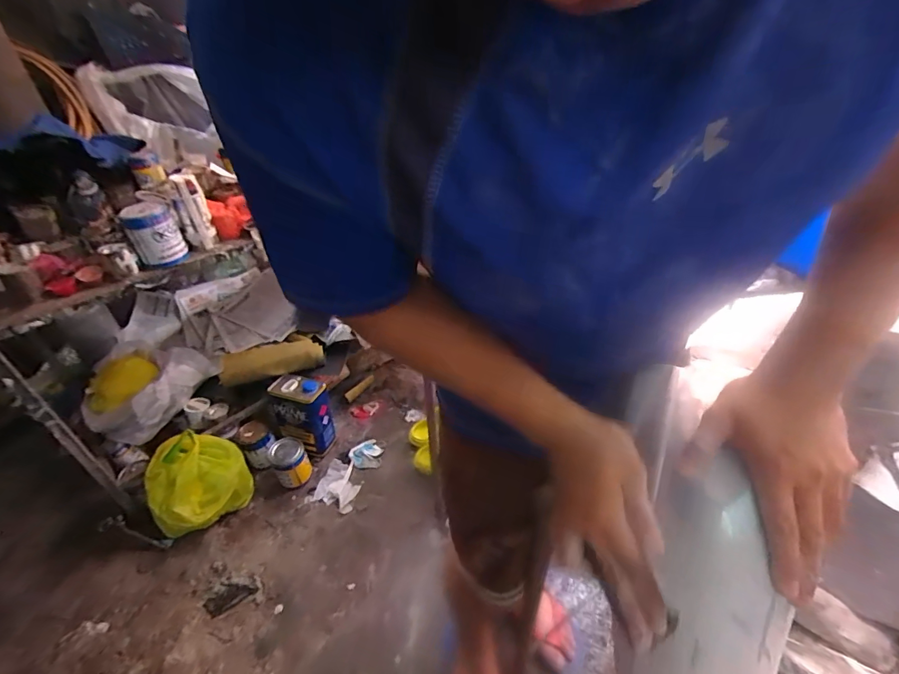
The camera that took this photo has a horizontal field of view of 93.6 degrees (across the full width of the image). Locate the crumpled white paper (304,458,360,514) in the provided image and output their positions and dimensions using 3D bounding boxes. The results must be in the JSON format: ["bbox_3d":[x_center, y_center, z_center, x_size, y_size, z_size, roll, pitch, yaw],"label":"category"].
[{"bbox_3d":[-0.352,0.467,1.343,0.142,0.020,0.161,7,40,16],"label":"crumpled white paper"}]

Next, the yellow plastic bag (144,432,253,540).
[{"bbox_3d":[-0.739,0.433,1.250,0.252,0.225,0.192,-27,43,-25],"label":"yellow plastic bag"}]

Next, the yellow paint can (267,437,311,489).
[{"bbox_3d":[-0.506,0.400,1.348,0.105,0.129,0.117,-28,43,-26],"label":"yellow paint can"}]

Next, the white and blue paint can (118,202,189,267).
[{"bbox_3d":[-0.730,-0.253,1.048,0.100,0.136,0.114,-28,43,-26],"label":"white and blue paint can"}]

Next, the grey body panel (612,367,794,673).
[{"bbox_3d":[0.207,0.183,0.359,0.115,0.064,0.340,5,64,13],"label":"grey body panel"}]

